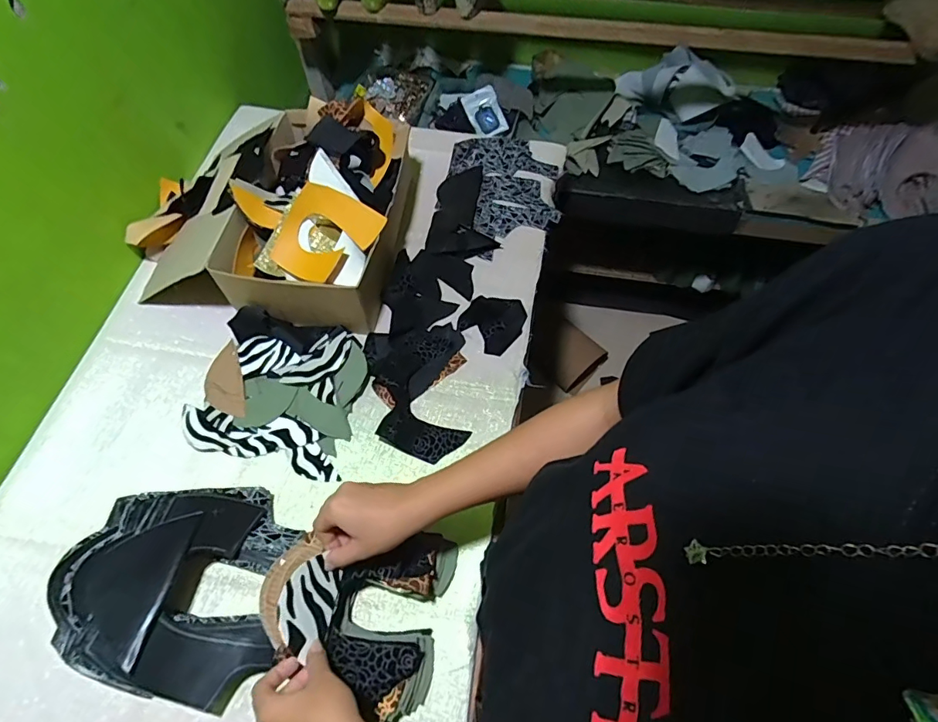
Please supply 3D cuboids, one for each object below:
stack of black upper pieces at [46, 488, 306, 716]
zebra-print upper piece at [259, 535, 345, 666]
[{"bbox_3d":[-0.290,0.220,0.498,0.199,0.096,0.191,19,62,10],"label":"stack of black upper pieces"},{"bbox_3d":[-0.163,0.226,0.469,0.066,0.025,0.092,10,61,6],"label":"zebra-print upper piece"}]

